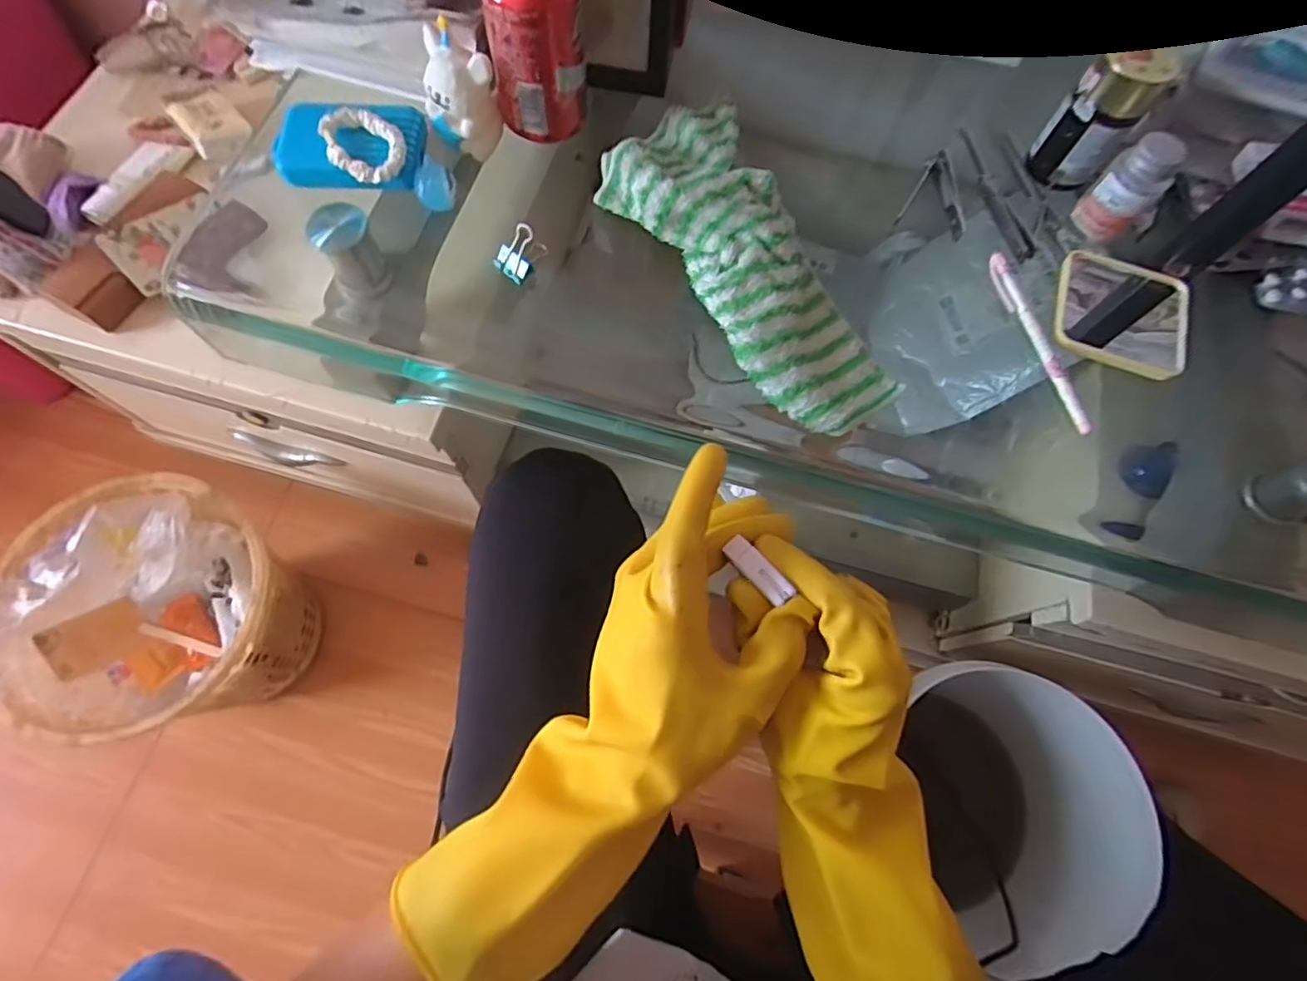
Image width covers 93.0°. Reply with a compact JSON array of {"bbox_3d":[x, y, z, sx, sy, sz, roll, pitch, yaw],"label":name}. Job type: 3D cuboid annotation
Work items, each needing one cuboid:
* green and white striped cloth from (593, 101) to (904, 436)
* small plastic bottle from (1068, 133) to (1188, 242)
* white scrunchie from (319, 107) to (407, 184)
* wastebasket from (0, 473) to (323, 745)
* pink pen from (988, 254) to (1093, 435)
[{"bbox_3d":[0.058,-0.160,0.422,0.110,0.033,0.271,-22,72,-11],"label":"green and white striped cloth"},{"bbox_3d":[0.333,-0.212,0.435,0.039,0.061,0.034,43,73,12],"label":"small plastic bottle"},{"bbox_3d":[-0.199,-0.238,0.426,0.048,0.015,0.056,-27,73,-12],"label":"white scrunchie"},{"bbox_3d":[-0.523,0.140,0.696,0.246,0.260,0.246,1,69,-3],"label":"wastebasket"},{"bbox_3d":[0.265,-0.105,0.429,0.013,0.014,0.144,-12,70,-7],"label":"pink pen"}]

